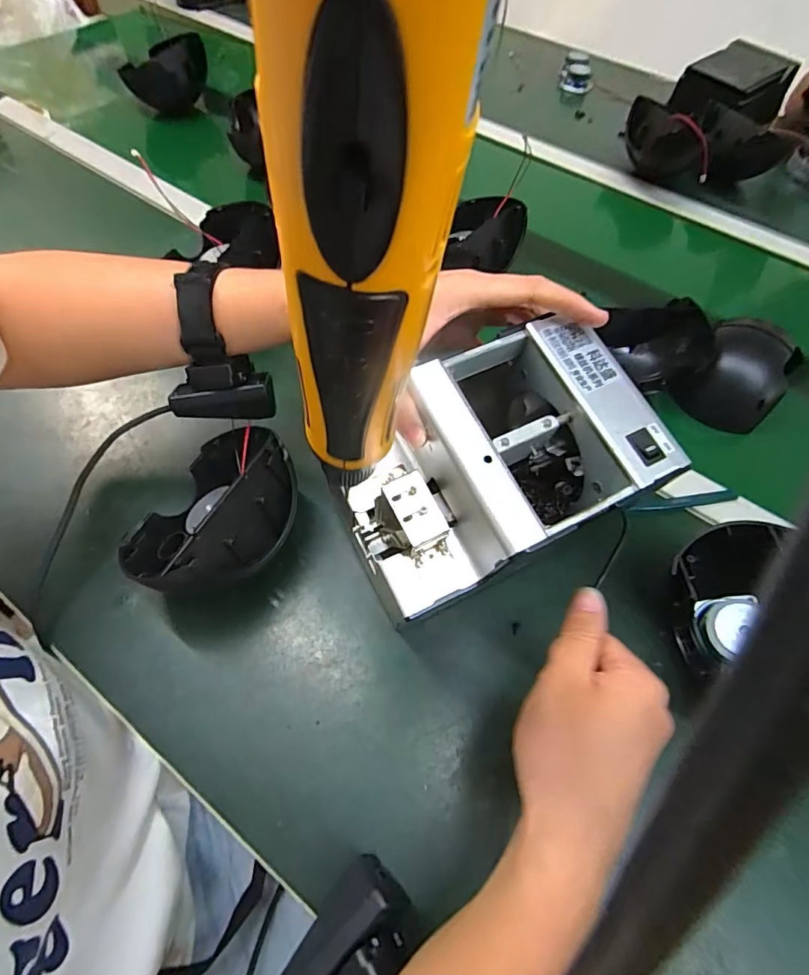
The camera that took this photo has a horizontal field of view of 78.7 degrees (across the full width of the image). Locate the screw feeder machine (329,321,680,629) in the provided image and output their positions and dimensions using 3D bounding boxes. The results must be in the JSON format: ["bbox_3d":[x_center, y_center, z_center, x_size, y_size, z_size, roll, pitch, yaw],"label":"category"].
[{"bbox_3d":[0.053,-0.009,0.304,0.169,0.097,0.119,-23,64,-16],"label":"screw feeder machine"}]

